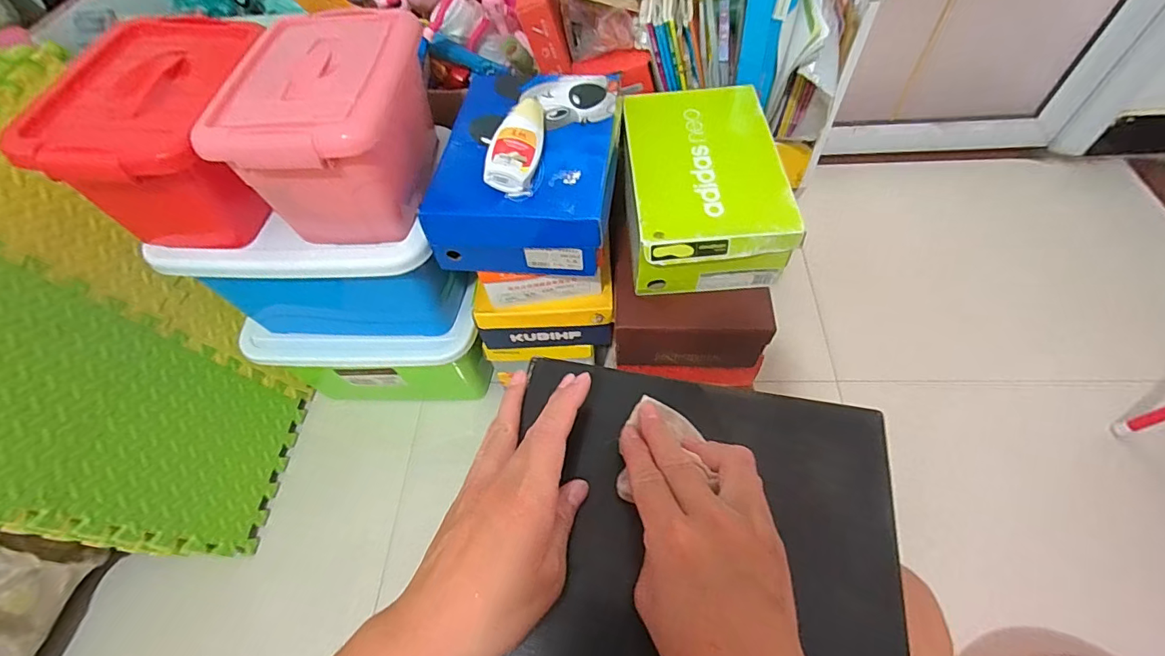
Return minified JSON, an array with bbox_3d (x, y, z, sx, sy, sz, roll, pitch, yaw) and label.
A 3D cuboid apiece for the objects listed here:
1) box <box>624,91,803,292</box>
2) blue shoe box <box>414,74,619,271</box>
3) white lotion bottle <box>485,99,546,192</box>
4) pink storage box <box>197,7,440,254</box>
[{"bbox_3d":[0.158,-0.194,0.693,0.195,0.105,0.294,-6,57,1],"label":"box"},{"bbox_3d":[-0.063,-0.203,0.652,0.207,0.105,0.261,4,58,8],"label":"blue shoe box"},{"bbox_3d":[-0.075,-0.219,0.590,0.052,0.034,0.145,2,58,6],"label":"white lotion bottle"},{"bbox_3d":[-0.285,-0.234,0.607,0.182,0.170,0.247,-1,57,5],"label":"pink storage box"}]

